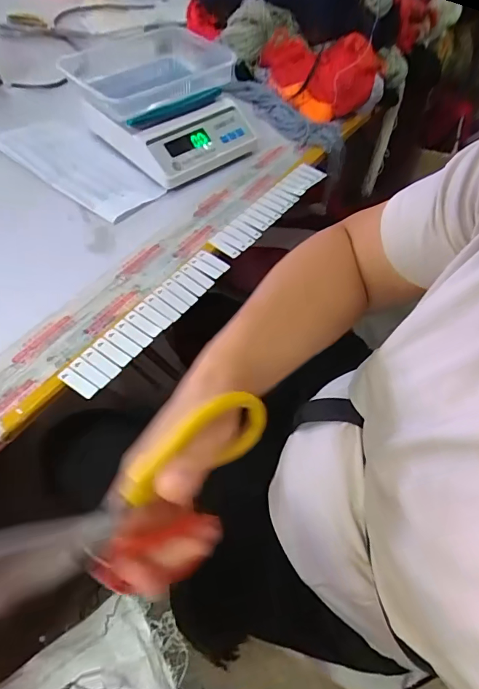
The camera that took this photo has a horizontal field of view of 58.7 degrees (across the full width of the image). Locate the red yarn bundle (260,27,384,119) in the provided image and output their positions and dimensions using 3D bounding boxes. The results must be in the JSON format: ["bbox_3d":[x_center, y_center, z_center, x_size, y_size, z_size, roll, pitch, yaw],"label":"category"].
[{"bbox_3d":[0.156,-0.528,0.810,0.164,0.092,0.212,-23,59,-17],"label":"red yarn bundle"}]

